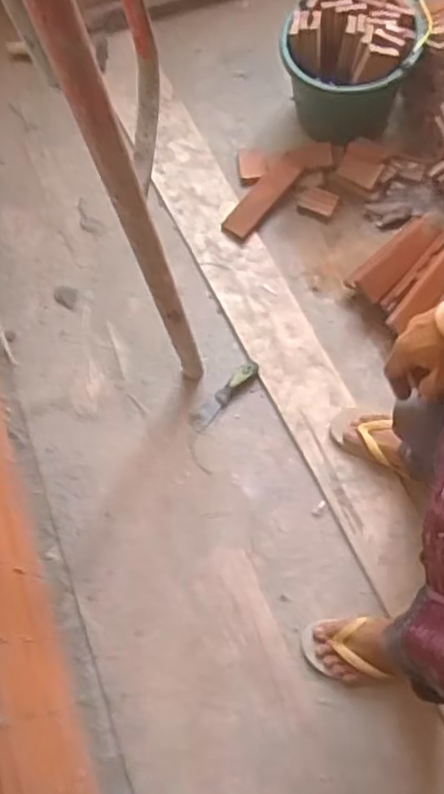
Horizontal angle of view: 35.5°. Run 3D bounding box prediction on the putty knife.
[{"bbox_3d":[0.005,-0.004,1.425,0.186,0.014,0.038,-43,75,-11],"label":"putty knife"}]

